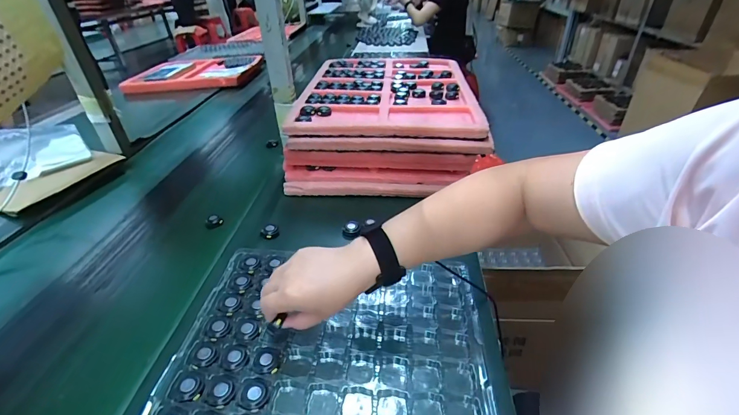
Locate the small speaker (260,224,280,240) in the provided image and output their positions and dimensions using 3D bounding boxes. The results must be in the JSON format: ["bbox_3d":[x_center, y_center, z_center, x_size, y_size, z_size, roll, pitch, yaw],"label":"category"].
[{"bbox_3d":[-0.168,0.043,0.585,0.029,0.021,0.022,-14,37,-15],"label":"small speaker"}]

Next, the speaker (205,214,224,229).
[{"bbox_3d":[-0.280,0.026,0.627,0.029,0.016,0.024,-21,39,-23],"label":"speaker"}]

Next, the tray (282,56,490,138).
[{"bbox_3d":[0.041,-0.280,0.817,0.364,0.028,0.496,1,35,4],"label":"tray"}]

